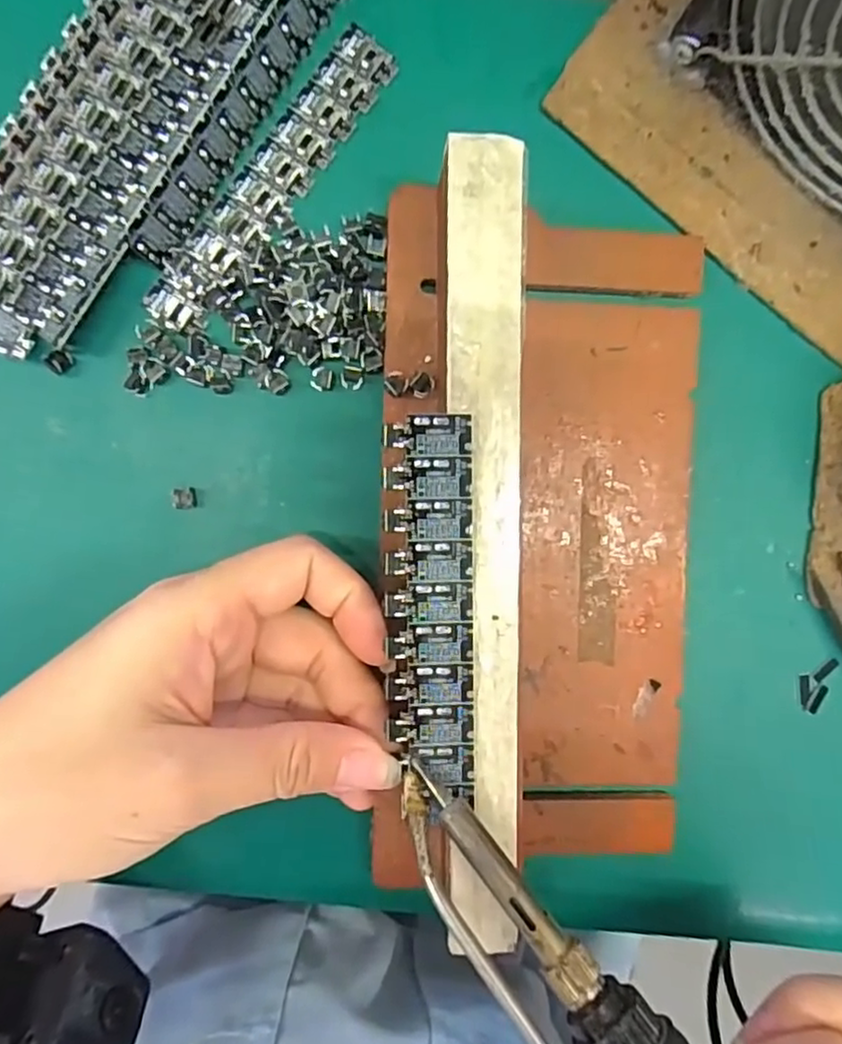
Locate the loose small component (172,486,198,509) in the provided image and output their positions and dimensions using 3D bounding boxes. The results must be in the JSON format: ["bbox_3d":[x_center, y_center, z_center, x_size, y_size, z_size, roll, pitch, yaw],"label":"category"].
[{"bbox_3d":[-0.074,-0.007,0.208,0.007,0.005,0.007,-6,91,-4],"label":"loose small component"}]

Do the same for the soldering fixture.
[{"bbox_3d":[0.038,0.010,0.196,0.097,0.038,0.212,1,91,-4],"label":"soldering fixture"}]

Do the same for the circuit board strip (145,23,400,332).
[{"bbox_3d":[-0.046,-0.105,0.206,0.020,0.005,0.107,37,90,-5],"label":"circuit board strip"}]

